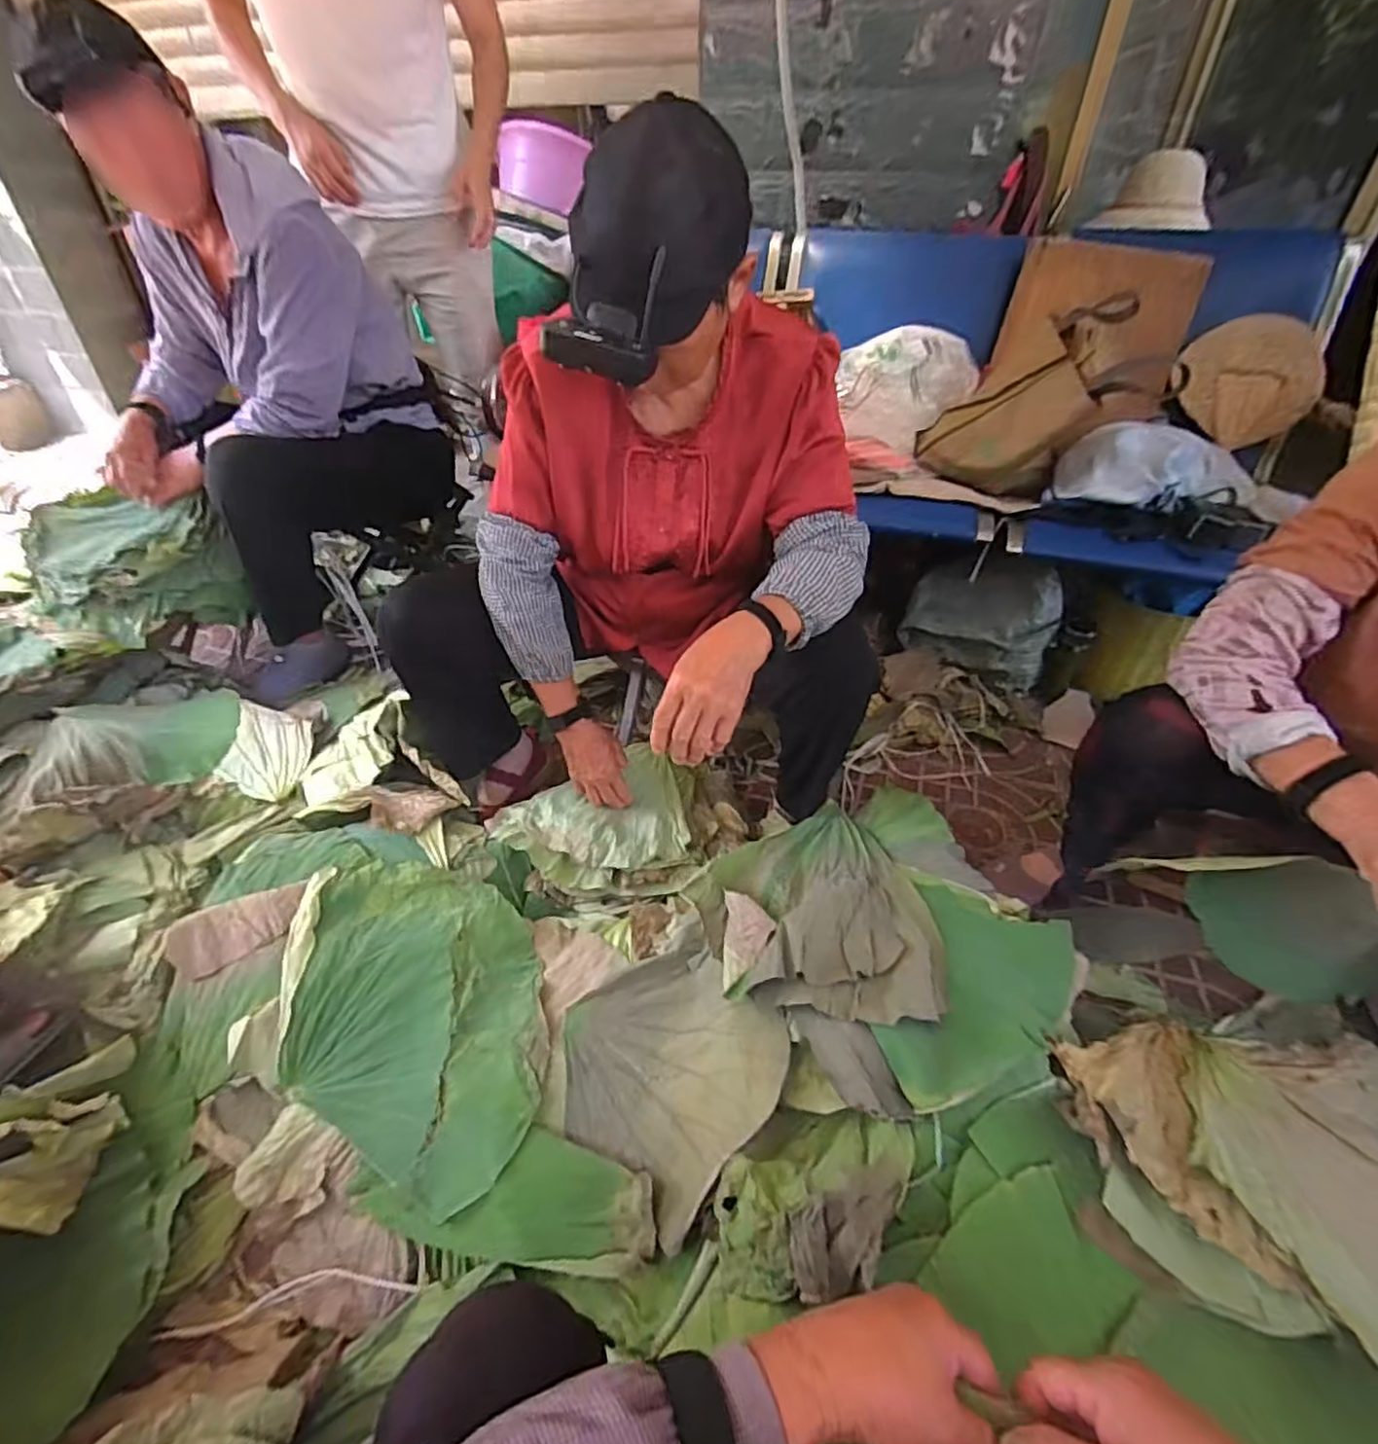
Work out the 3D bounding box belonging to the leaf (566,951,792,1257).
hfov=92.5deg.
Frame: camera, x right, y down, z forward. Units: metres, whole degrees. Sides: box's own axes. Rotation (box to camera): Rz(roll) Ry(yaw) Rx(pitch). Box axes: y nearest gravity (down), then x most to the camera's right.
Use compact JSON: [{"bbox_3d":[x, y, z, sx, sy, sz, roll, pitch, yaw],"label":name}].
[{"bbox_3d":[-0.030,0.391,0.743,0.245,0.068,0.259,31,74,40],"label":"leaf"}]

